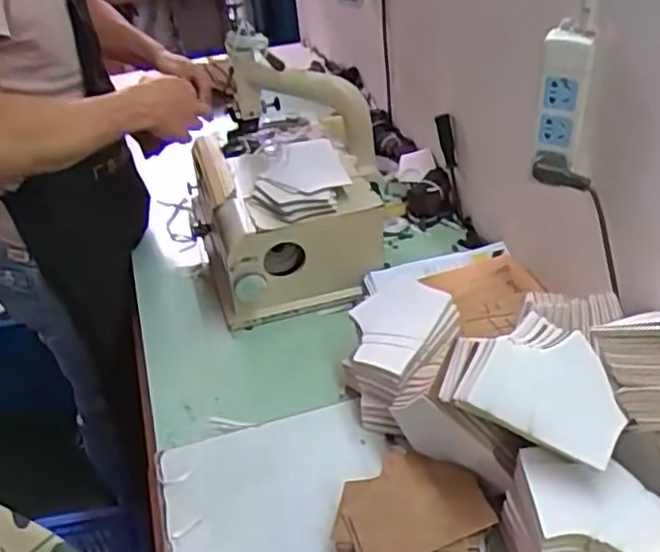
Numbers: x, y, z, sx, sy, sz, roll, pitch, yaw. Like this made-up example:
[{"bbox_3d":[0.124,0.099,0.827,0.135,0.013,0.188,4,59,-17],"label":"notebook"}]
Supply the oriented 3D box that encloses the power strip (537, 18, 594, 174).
[{"bbox_3d":[0.246,-0.190,0.737,0.049,0.133,0.035,9,39,18],"label":"power strip"}]

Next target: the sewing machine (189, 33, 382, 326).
[{"bbox_3d":[-0.064,-0.145,1.020,0.267,0.286,0.303,-13,38,-11],"label":"sewing machine"}]

